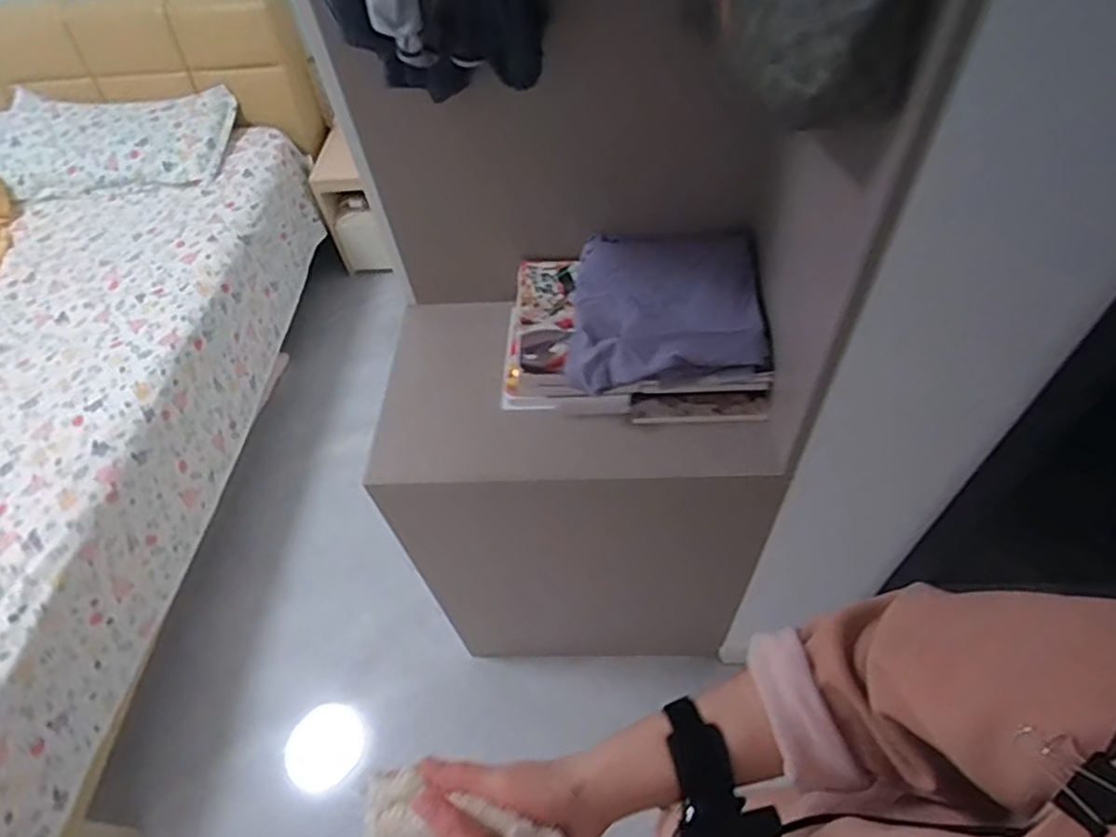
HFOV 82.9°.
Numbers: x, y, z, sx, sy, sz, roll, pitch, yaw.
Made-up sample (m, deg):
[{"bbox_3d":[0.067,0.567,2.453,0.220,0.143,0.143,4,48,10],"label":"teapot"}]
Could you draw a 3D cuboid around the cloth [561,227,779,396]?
[{"bbox_3d":[0.142,-0.164,0.873,0.264,0.059,0.242,-5,53,1],"label":"cloth"}]

